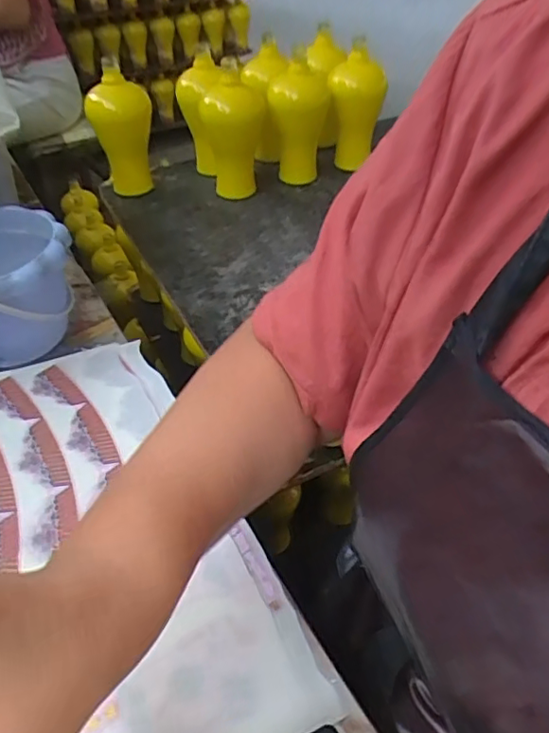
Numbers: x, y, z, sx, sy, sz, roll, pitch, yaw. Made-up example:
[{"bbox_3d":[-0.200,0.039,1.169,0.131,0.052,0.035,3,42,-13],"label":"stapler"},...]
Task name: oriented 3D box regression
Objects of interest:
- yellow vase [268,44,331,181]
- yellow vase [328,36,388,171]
[{"bbox_3d":[0.047,-0.446,1.044,0.105,0.210,0.108,0,41,1],"label":"yellow vase"},{"bbox_3d":[0.148,-0.463,1.035,0.095,0.207,0.094,2,41,4],"label":"yellow vase"}]

